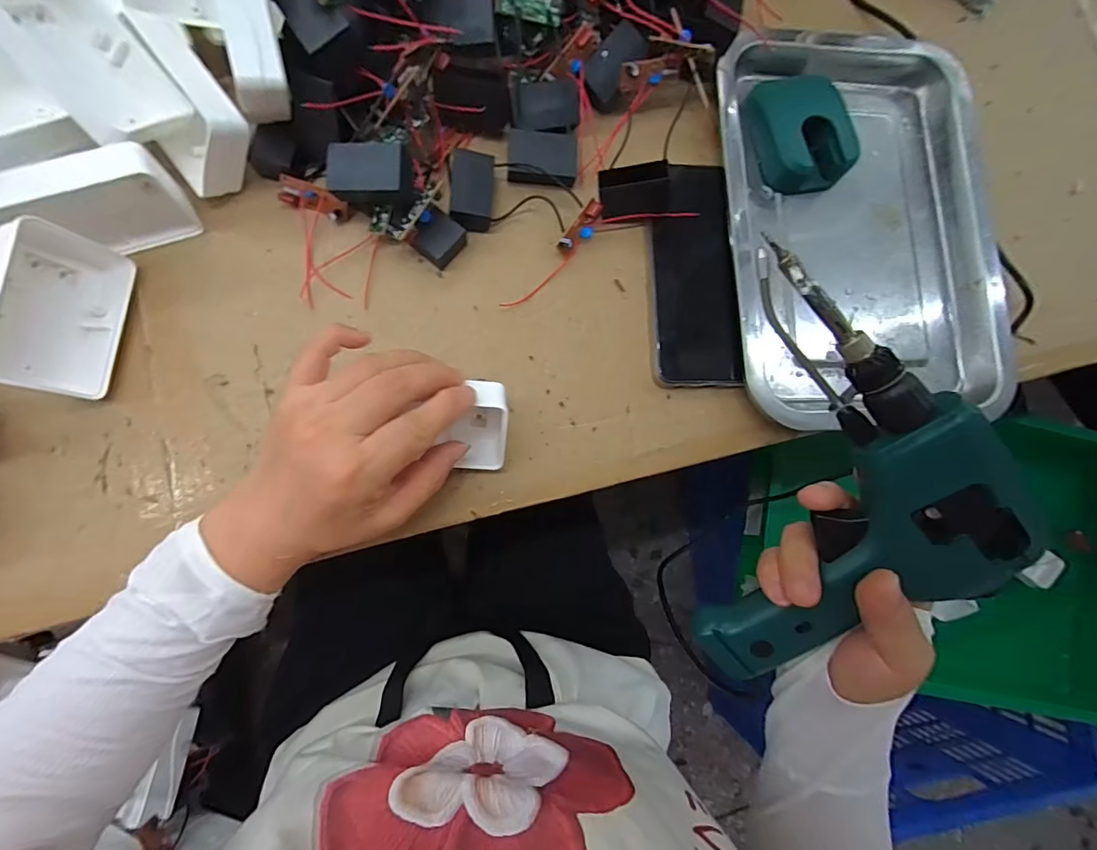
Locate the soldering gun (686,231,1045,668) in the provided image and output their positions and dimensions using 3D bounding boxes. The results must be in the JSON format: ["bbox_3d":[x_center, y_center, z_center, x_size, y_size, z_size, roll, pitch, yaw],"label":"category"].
[{"bbox_3d":[0.154,0.038,0.237,0.129,0.045,0.222,7,110,15],"label":"soldering gun"}]

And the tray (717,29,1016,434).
[{"bbox_3d":[0.236,-0.157,0.359,0.209,0.026,0.300,-2,83,-7],"label":"tray"}]

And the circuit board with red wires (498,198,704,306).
[{"bbox_3d":[0.028,-0.131,0.337,0.150,0.020,0.040,-27,87,-9],"label":"circuit board with red wires"}]

